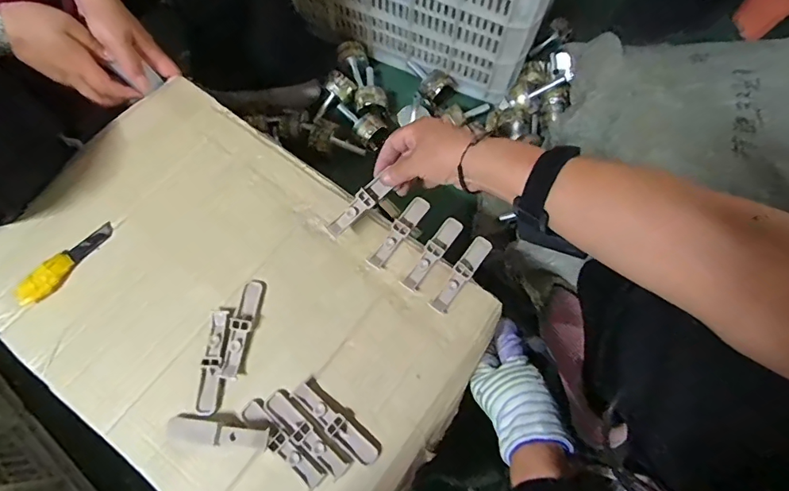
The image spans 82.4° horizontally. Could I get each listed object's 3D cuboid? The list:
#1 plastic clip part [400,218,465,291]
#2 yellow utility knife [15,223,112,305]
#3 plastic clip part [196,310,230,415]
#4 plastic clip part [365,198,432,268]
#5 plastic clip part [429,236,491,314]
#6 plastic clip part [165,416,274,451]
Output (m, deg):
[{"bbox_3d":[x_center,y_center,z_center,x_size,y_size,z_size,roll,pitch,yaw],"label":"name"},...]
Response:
[{"bbox_3d":[0.042,0.008,0.495,0.021,0.009,0.095,36,74,11],"label":"plastic clip part"},{"bbox_3d":[-0.354,0.016,0.485,0.029,0.022,0.108,29,72,9],"label":"yellow utility knife"},{"bbox_3d":[-0.182,0.114,0.451,0.019,0.009,0.099,1,70,-1],"label":"plastic clip part"},{"bbox_3d":[0.005,-0.015,0.504,0.021,0.011,0.097,35,73,11],"label":"plastic clip part"},{"bbox_3d":[0.073,0.030,0.488,0.020,0.007,0.097,35,73,11],"label":"plastic clip part"},{"bbox_3d":[-0.164,0.175,0.420,0.094,0.017,0.021,7,70,1],"label":"plastic clip part"}]

